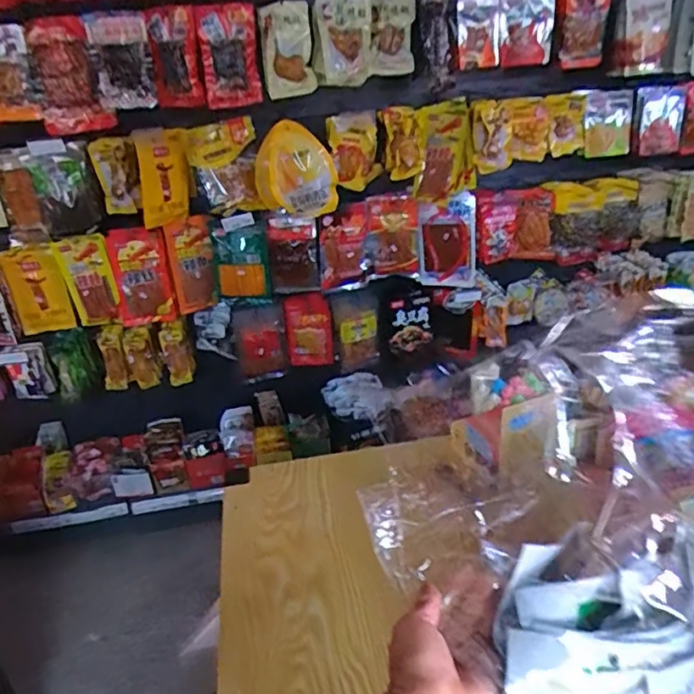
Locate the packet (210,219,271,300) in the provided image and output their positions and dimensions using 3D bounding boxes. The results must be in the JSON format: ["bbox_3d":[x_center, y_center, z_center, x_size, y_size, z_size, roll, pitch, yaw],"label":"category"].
[{"bbox_3d":[-0.327,-0.262,1.802,0.157,0.271,0.034,-9,40,-14],"label":"packet"}]

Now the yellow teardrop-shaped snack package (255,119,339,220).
[{"bbox_3d":[-0.156,-0.534,1.769,0.241,0.253,0.079,-9,27,-8],"label":"yellow teardrop-shaped snack package"}]

